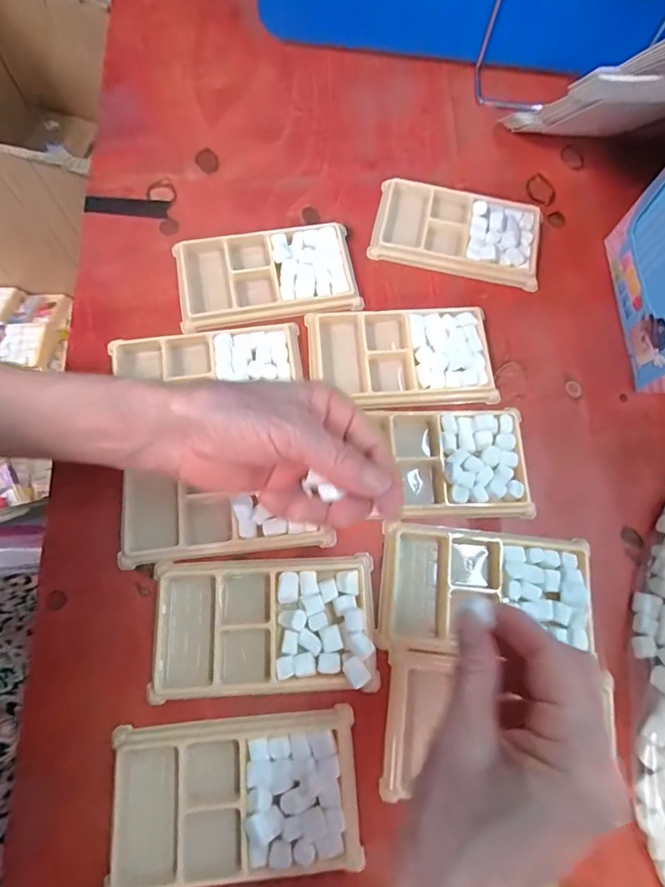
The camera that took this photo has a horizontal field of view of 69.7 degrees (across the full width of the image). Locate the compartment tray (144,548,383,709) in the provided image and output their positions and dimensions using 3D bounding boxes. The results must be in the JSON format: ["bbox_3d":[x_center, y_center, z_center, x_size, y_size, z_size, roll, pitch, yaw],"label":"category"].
[{"bbox_3d":[-0.041,0.110,0.292,0.134,0.019,0.076,-2,63,-4],"label":"compartment tray"}]

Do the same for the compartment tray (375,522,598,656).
[{"bbox_3d":[0.099,0.091,0.305,0.136,0.016,0.073,3,63,-1],"label":"compartment tray"}]

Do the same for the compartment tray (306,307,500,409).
[{"bbox_3d":[0.051,-0.063,0.357,0.132,0.021,0.076,-4,63,-5],"label":"compartment tray"}]

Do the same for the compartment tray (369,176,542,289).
[{"bbox_3d":[0.102,-0.174,0.388,0.134,0.017,0.080,17,63,6],"label":"compartment tray"}]

